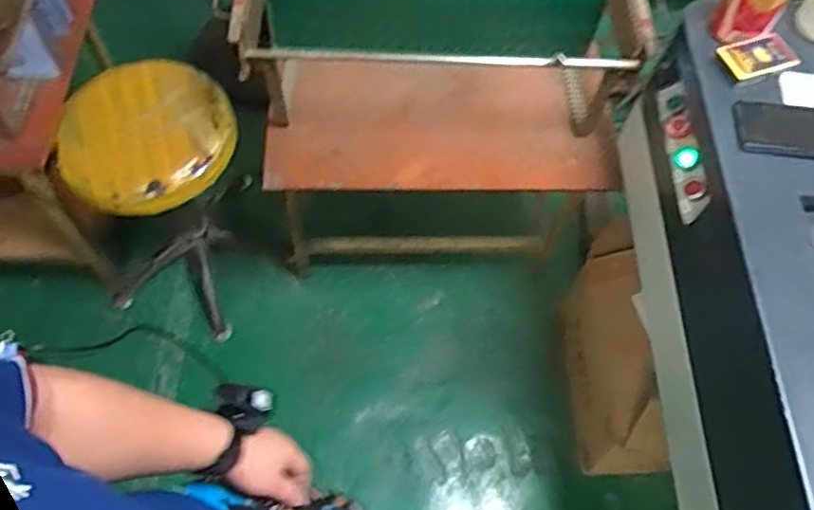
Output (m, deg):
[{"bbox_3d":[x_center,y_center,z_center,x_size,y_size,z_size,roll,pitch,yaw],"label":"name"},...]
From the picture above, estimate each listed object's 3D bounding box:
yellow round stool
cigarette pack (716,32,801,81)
[{"bbox_3d":[-0.514,-0.116,1.472,0.374,0.541,0.366,14,62,4],"label":"yellow round stool"},{"bbox_3d":[0.465,-0.265,0.883,0.100,0.012,0.056,-14,64,-11],"label":"cigarette pack"}]

